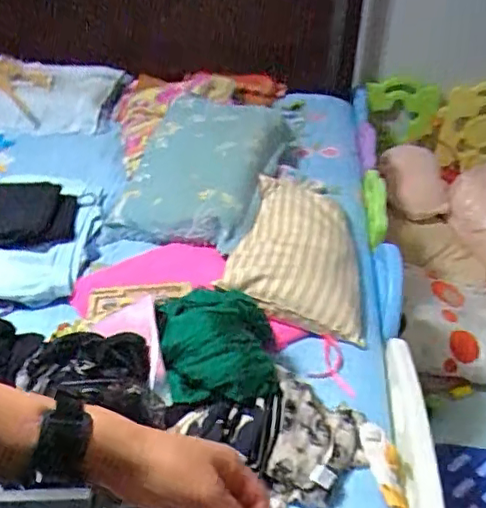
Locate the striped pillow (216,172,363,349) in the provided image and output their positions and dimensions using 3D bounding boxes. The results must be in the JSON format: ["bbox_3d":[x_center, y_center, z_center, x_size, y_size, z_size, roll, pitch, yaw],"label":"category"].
[{"bbox_3d":[0.129,-0.022,1.419,0.305,0.138,0.501,6,35,6],"label":"striped pillow"}]

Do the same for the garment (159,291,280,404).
[{"bbox_3d":[-0.042,0.150,1.046,0.194,0.099,0.216,1,35,-1],"label":"garment"}]

